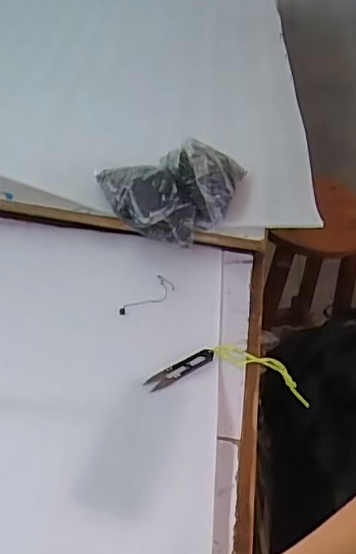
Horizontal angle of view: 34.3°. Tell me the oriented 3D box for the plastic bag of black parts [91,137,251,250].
[{"bbox_3d":[-0.001,-0.137,0.866,0.230,0.109,0.157,0,43,-9],"label":"plastic bag of black parts"}]

